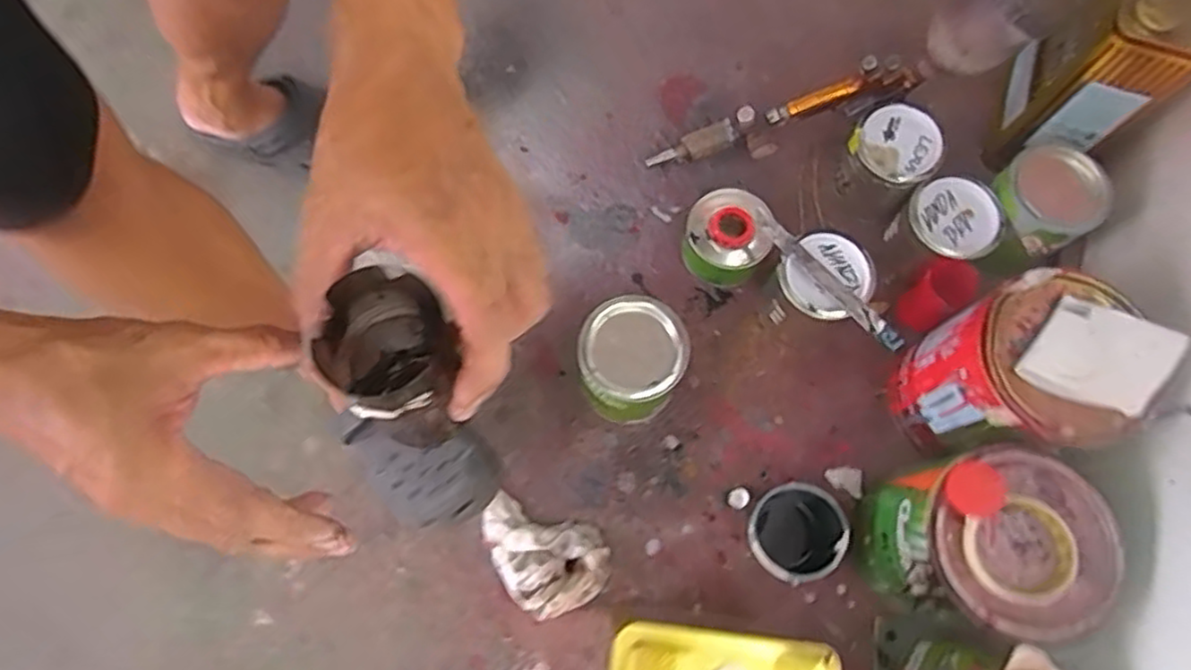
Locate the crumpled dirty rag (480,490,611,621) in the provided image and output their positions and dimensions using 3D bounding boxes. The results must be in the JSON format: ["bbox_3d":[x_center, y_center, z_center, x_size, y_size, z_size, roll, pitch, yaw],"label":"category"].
[{"bbox_3d":[-0.059,0.227,0.769,0.112,0.038,0.154,-38,77,-11],"label":"crumpled dirty rag"}]

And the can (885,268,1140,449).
[{"bbox_3d":[0.420,0.045,0.748,0.145,0.198,0.163,8,73,2],"label":"can"}]

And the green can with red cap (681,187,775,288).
[{"bbox_3d":[0.155,-0.115,0.854,0.096,0.070,0.091,0,73,-1],"label":"green can with red cap"}]

